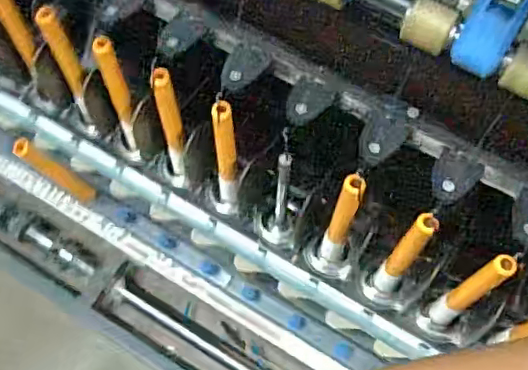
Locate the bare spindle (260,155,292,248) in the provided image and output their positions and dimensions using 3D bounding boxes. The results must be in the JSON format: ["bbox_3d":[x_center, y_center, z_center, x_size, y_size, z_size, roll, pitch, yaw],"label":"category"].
[{"bbox_3d":[0.017,0.022,0.635,0.033,0.189,0.030,4,66,1],"label":"bare spindle"}]

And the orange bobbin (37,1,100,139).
[{"bbox_3d":[-0.220,-0.122,0.666,0.026,0.205,0.032,-17,67,-8],"label":"orange bobbin"}]

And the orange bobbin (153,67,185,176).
[{"bbox_3d":[-0.099,-0.056,0.628,0.022,0.199,0.029,-14,67,-7],"label":"orange bobbin"}]

